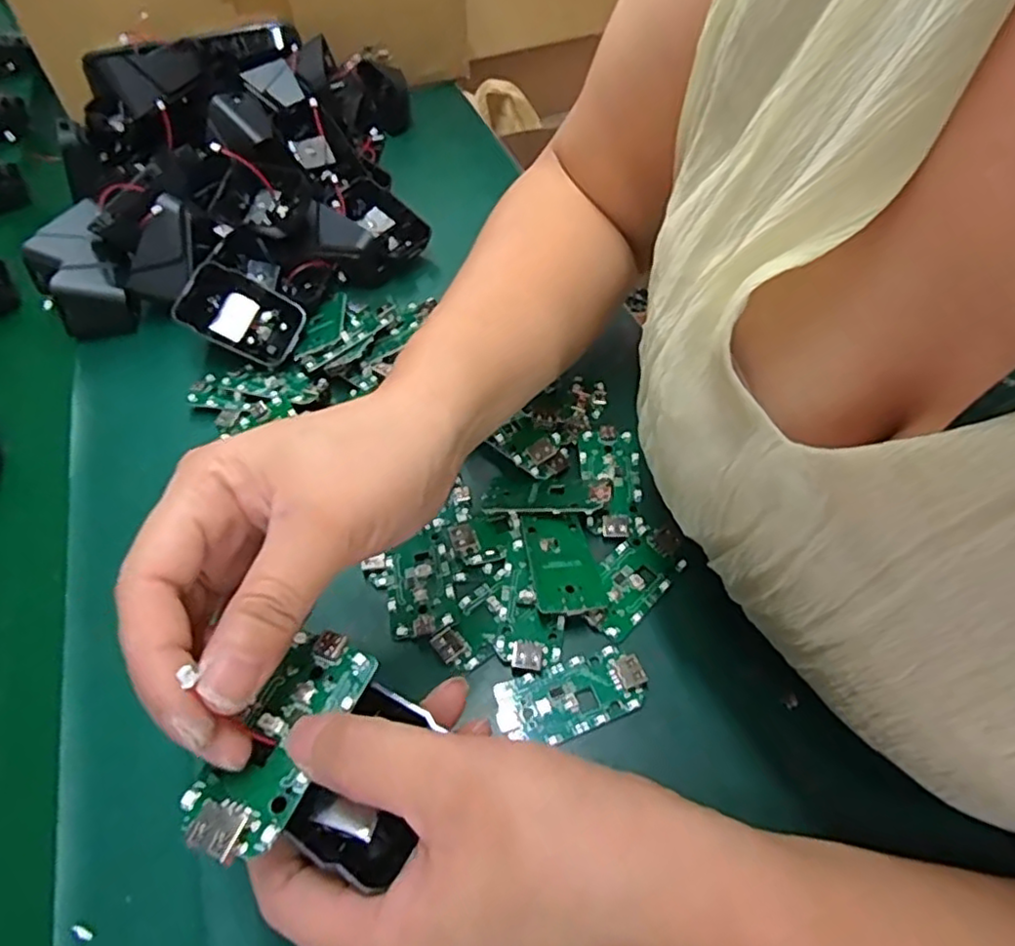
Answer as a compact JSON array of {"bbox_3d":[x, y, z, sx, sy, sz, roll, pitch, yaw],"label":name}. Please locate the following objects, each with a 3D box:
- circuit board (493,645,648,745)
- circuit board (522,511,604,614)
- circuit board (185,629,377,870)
[{"bbox_3d":[0.027,0.094,0.279,0.063,0.004,0.030,-15,53,-9],"label":"circuit board"},{"bbox_3d":[0.025,0.041,0.309,0.030,0.006,0.054,-8,52,-4],"label":"circuit board"},{"bbox_3d":[-0.064,0.074,0.187,0.028,0.004,0.063,18,51,15],"label":"circuit board"}]

